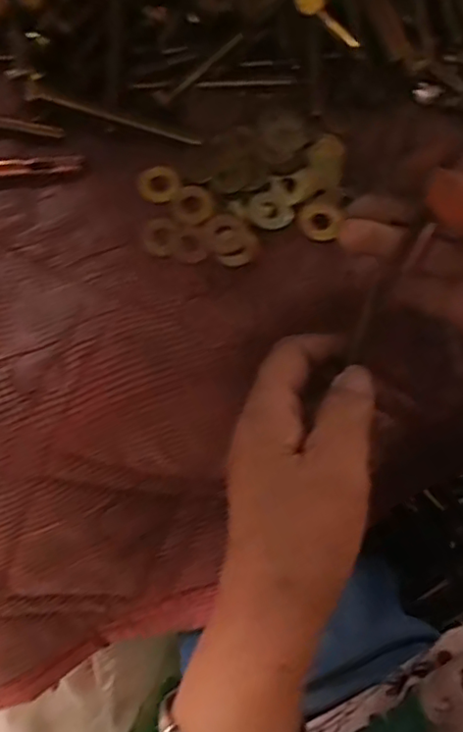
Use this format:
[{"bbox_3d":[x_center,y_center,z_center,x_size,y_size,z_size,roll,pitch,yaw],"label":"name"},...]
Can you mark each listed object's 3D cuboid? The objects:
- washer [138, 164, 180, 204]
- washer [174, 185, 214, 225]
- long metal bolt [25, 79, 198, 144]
[{"bbox_3d":[-0.041,-0.105,0.311,0.022,0.004,0.025,-21,70,-8],"label":"washer"},{"bbox_3d":[-0.022,-0.091,0.307,0.021,0.004,0.023,0,69,0],"label":"washer"},{"bbox_3d":[-0.072,-0.148,0.323,0.110,0.008,0.012,19,70,7],"label":"long metal bolt"}]

